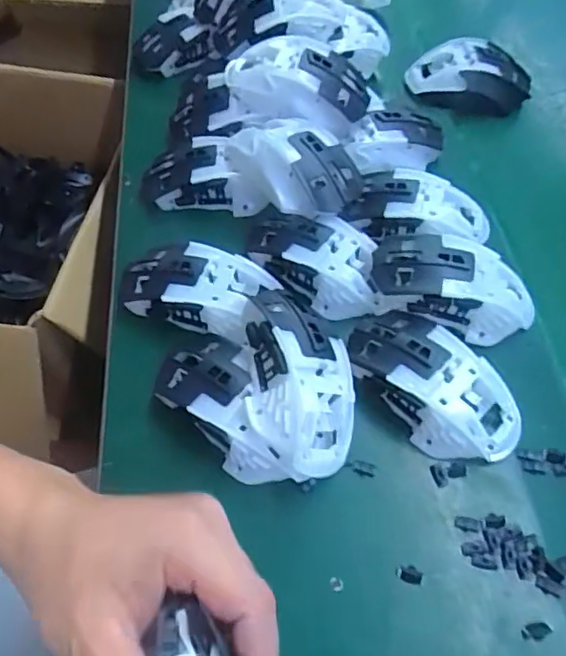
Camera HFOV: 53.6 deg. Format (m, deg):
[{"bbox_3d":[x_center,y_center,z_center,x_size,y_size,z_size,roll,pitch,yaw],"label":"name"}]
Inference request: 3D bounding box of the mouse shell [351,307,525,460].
[{"bbox_3d":[0.093,0.031,0.347,0.060,0.035,0.114,-34,63,-22],"label":"mouse shell"}]

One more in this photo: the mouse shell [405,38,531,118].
[{"bbox_3d":[0.179,-0.232,0.519,0.116,0.041,0.057,-4,56,-5],"label":"mouse shell"}]

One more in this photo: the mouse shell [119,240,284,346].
[{"bbox_3d":[-0.061,-0.031,0.389,0.104,0.033,0.056,16,57,8],"label":"mouse shell"}]

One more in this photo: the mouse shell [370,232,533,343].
[{"bbox_3d":[0.117,-0.031,0.378,0.113,0.040,0.060,11,56,5],"label":"mouse shell"}]

